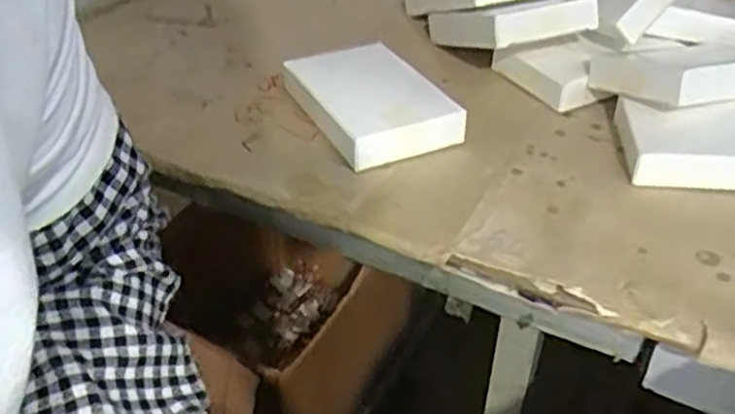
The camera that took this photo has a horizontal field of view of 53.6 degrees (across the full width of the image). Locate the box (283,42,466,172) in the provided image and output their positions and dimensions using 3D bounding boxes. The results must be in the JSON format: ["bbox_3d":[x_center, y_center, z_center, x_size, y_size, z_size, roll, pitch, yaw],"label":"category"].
[{"bbox_3d":[0.002,-0.066,0.448,0.072,0.022,0.109,-16,41,-20],"label":"box"}]

